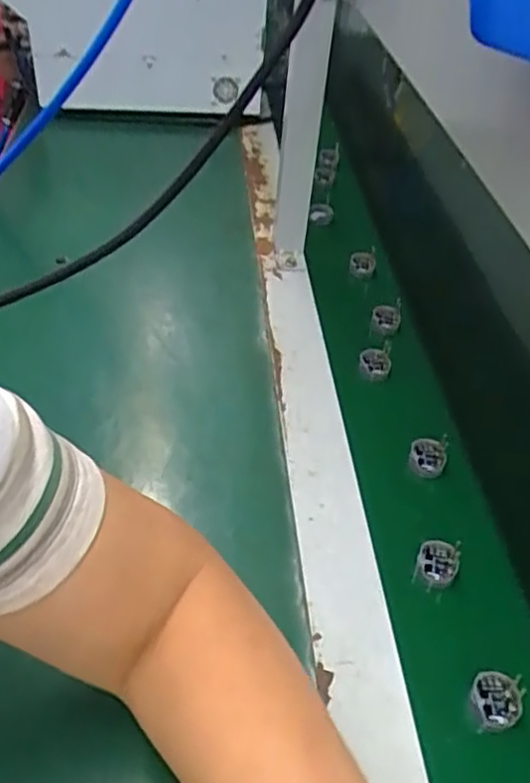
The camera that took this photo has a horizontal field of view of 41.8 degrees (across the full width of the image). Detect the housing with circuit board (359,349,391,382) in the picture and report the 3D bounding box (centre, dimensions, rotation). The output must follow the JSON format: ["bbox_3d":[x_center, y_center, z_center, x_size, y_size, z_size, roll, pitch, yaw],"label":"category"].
[{"bbox_3d":[0.097,-0.024,0.617,0.028,0.027,0.012,19,44,15],"label":"housing with circuit board"}]

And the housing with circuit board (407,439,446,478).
[{"bbox_3d":[0.123,0.049,0.528,0.020,0.026,0.025,-4,42,-13],"label":"housing with circuit board"}]

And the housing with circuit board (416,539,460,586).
[{"bbox_3d":[0.113,0.112,0.455,0.025,0.017,0.023,3,42,-2],"label":"housing with circuit board"}]

